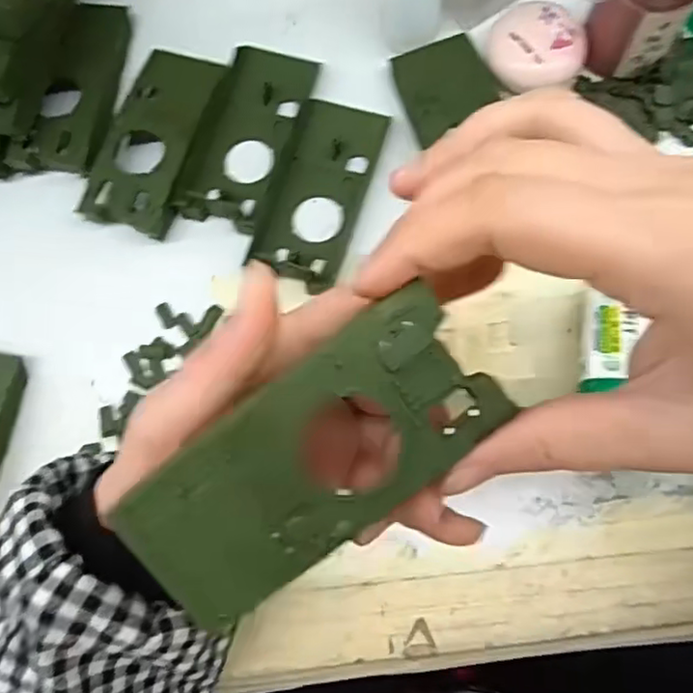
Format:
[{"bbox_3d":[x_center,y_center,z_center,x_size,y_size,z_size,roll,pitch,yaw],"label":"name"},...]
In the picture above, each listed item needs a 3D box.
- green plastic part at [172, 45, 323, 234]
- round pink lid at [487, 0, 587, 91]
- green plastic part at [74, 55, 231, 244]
[{"bbox_3d":[-0.054,-0.113,0.341,0.047,0.018,0.102,18,79,9],"label":"green plastic part"},{"bbox_3d":[0.098,-0.154,0.325,0.047,0.018,0.046,-1,76,5],"label":"round pink lid"},{"bbox_3d":[-0.103,-0.112,0.335,0.046,0.010,0.104,15,78,8],"label":"green plastic part"}]

